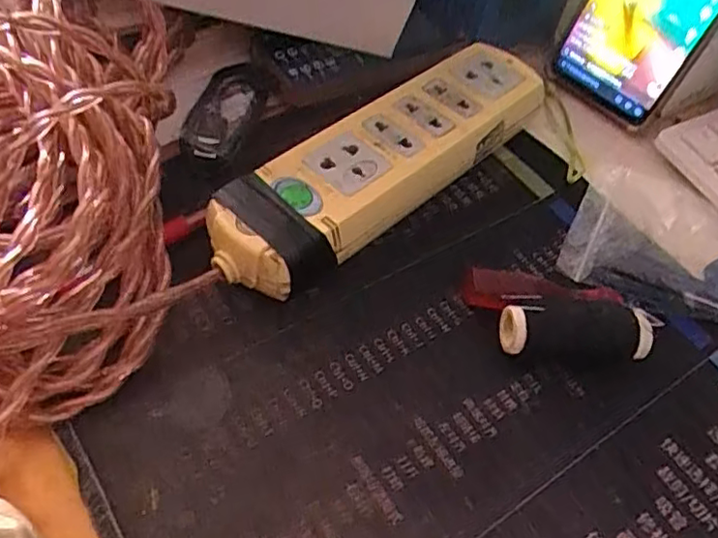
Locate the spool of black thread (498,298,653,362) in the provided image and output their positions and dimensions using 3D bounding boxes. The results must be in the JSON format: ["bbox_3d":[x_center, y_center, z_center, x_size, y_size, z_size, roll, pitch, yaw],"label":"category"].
[{"bbox_3d":[0.096,0.028,0.287,0.063,0.022,0.022,4,54,-4],"label":"spool of black thread"}]

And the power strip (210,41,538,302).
[{"bbox_3d":[0.016,-0.059,0.330,0.057,0.033,0.215,40,59,21],"label":"power strip"}]

